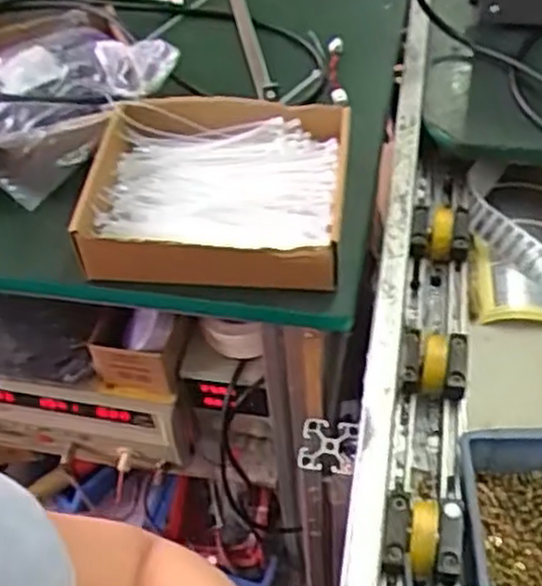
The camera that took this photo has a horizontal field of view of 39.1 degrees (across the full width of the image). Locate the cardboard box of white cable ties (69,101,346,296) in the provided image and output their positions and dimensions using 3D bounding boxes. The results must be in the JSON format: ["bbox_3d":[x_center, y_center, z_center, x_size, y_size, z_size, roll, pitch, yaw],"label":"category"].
[{"bbox_3d":[-0.046,-0.087,0.646,0.212,0.053,0.180,2,49,7],"label":"cardboard box of white cable ties"}]

